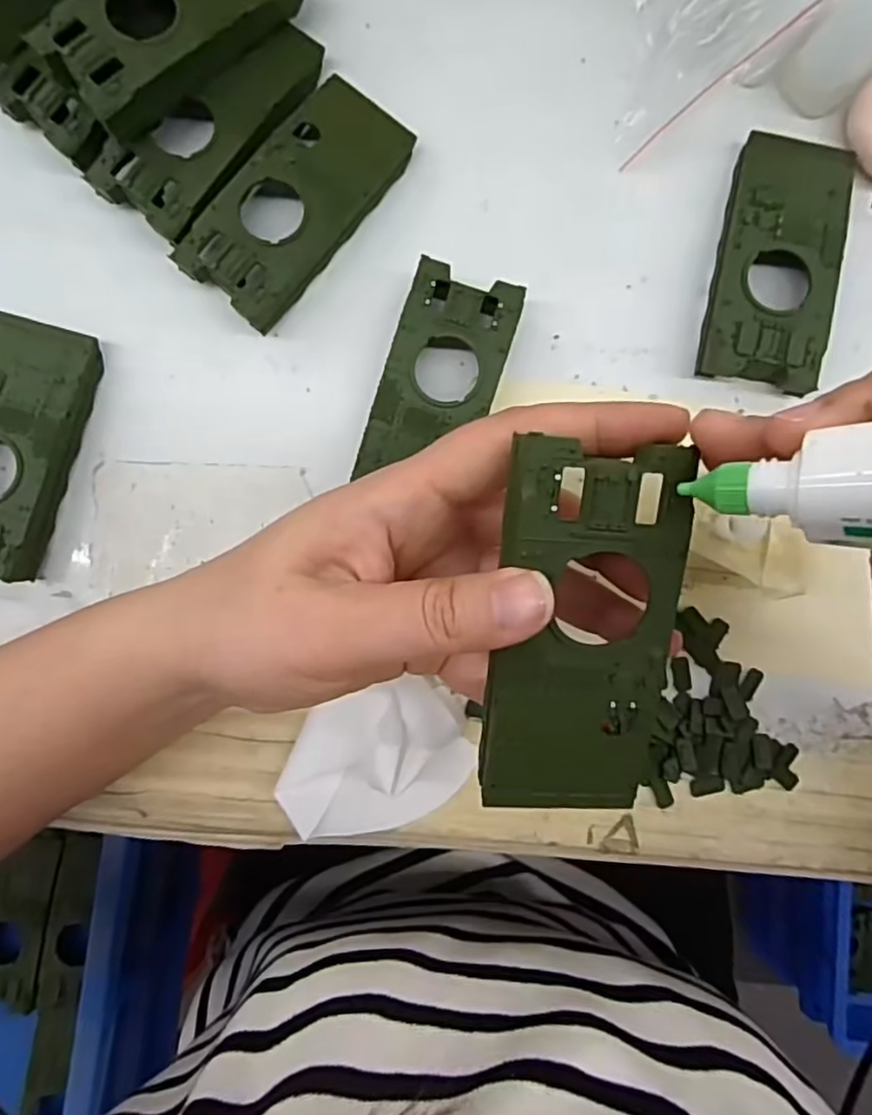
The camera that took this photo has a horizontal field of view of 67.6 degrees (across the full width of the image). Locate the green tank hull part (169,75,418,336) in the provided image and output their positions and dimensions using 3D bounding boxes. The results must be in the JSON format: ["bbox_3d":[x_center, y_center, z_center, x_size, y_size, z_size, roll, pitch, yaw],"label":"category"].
[{"bbox_3d":[-0.057,-0.148,0.272,0.049,0.018,0.104,38,89,1],"label":"green tank hull part"}]

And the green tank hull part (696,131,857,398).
[{"bbox_3d":[0.142,-0.121,0.271,0.047,0.021,0.105,14,89,0],"label":"green tank hull part"}]

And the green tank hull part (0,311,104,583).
[{"bbox_3d":[-0.176,-0.046,0.270,0.045,0.020,0.103,15,89,0],"label":"green tank hull part"}]

